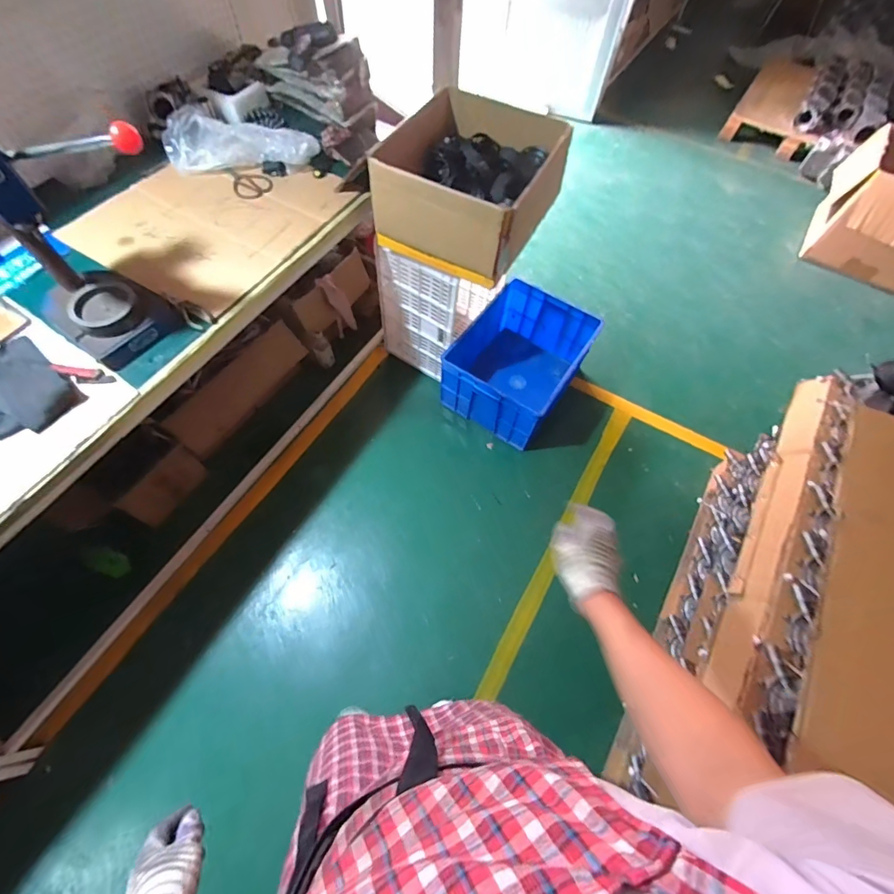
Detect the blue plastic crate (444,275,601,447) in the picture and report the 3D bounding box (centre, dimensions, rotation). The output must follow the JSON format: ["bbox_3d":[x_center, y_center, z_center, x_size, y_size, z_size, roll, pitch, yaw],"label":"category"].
[{"bbox_3d":[0.282,-0.336,1.690,0.441,0.260,0.562,30,65,13],"label":"blue plastic crate"}]

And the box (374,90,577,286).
[{"bbox_3d":[0.055,-0.781,1.224,0.475,0.203,0.495,23,64,10],"label":"box"}]

